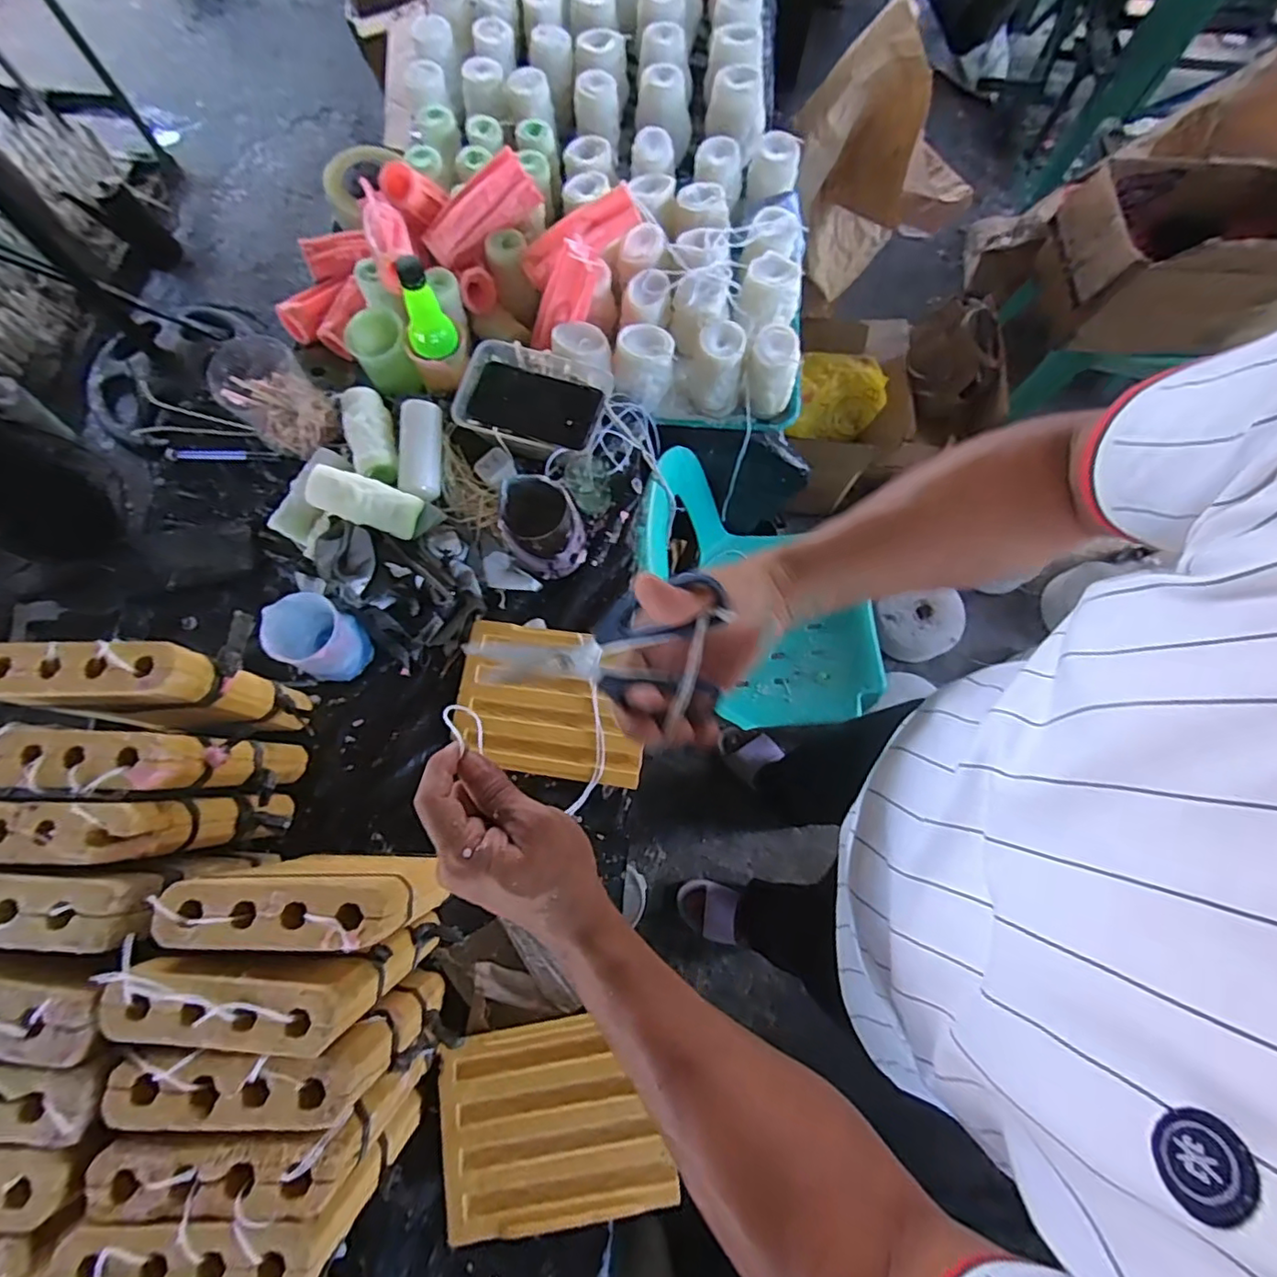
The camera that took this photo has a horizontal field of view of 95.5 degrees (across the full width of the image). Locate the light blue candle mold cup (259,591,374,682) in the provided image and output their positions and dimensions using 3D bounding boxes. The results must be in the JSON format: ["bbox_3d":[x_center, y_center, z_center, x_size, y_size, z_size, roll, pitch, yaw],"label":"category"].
[{"bbox_3d":[-0.344,0.001,0.633,0.086,0.097,0.073,25,76,7],"label":"light blue candle mold cup"}]

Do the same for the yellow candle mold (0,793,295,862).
[{"bbox_3d":[-0.444,0.166,0.518,0.175,0.194,0.051,-1,74,0],"label":"yellow candle mold"}]

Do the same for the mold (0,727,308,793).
[{"bbox_3d":[-0.442,0.117,0.543,0.175,0.202,0.058,0,74,0],"label":"mold"}]

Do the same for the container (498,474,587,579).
[{"bbox_3d":[-0.111,-0.124,0.645,0.078,0.088,0.091,-34,77,-9],"label":"container"}]

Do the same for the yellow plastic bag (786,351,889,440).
[{"bbox_3d":[0.431,-0.520,1.263,0.211,0.141,0.132,-6,74,-2],"label":"yellow plastic bag"}]

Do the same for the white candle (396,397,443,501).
[{"bbox_3d":[-0.260,-0.220,0.694,0.048,0.046,0.119,-3,74,-1],"label":"white candle"}]

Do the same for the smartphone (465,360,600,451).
[{"bbox_3d":[-0.122,-0.272,0.675,0.158,0.012,0.075,20,96,17],"label":"smartphone"}]

